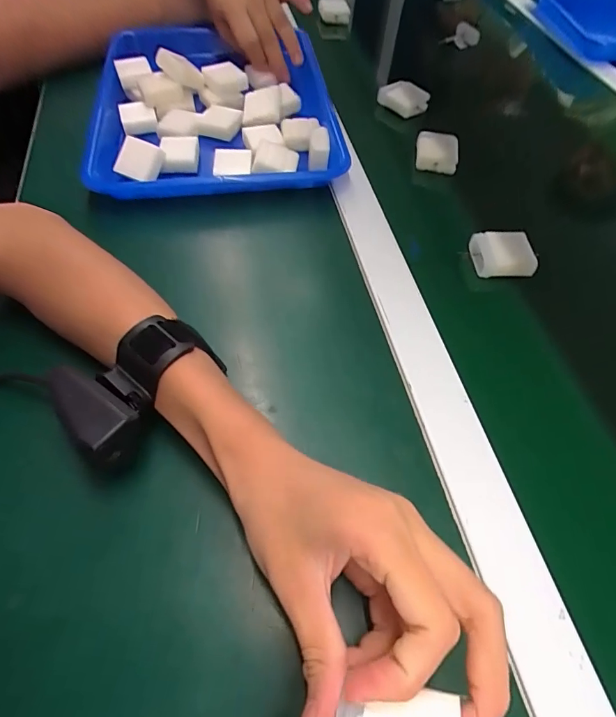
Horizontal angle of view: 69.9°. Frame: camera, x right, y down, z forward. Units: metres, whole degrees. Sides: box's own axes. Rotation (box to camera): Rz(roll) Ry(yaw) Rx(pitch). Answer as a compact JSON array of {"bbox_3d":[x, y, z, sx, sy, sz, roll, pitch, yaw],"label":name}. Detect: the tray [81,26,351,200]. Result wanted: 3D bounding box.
[{"bbox_3d":[-0.103,-0.290,0.484,0.250,0.034,0.307,-5,56,-8],"label":"tray"}]

